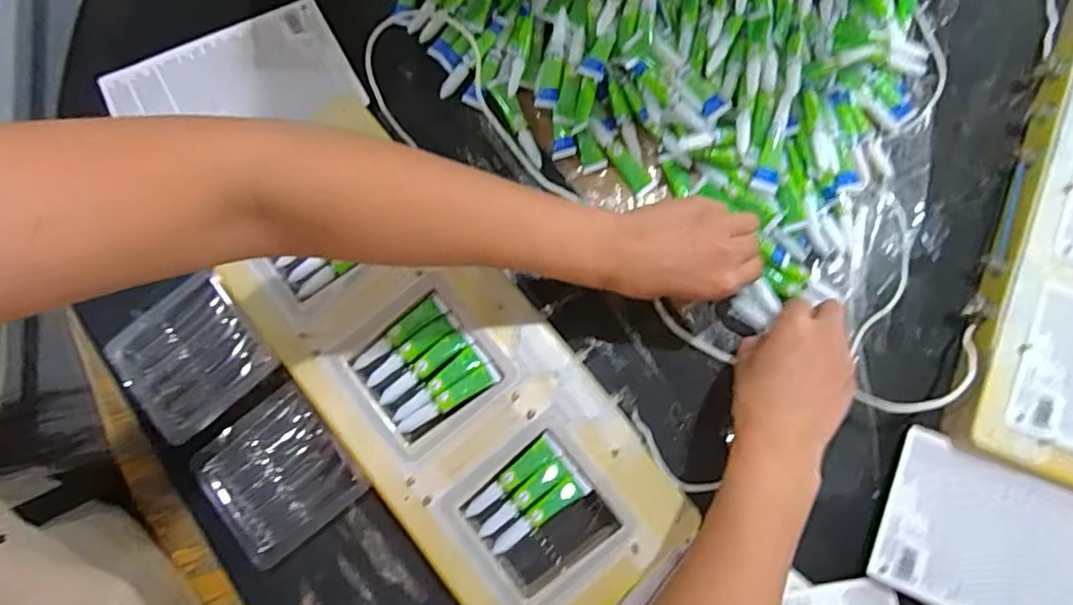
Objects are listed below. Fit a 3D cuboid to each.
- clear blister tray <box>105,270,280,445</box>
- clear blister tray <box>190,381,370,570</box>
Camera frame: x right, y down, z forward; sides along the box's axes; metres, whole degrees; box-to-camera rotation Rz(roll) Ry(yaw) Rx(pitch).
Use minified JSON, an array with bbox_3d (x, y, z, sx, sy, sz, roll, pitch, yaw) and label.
[{"bbox_3d":[-0.272,0.044,0.470,0.102,0.013,0.098,-38,81,-7],"label":"clear blister tray"},{"bbox_3d":[-0.198,0.133,0.462,0.100,0.024,0.105,-40,82,-7],"label":"clear blister tray"}]

